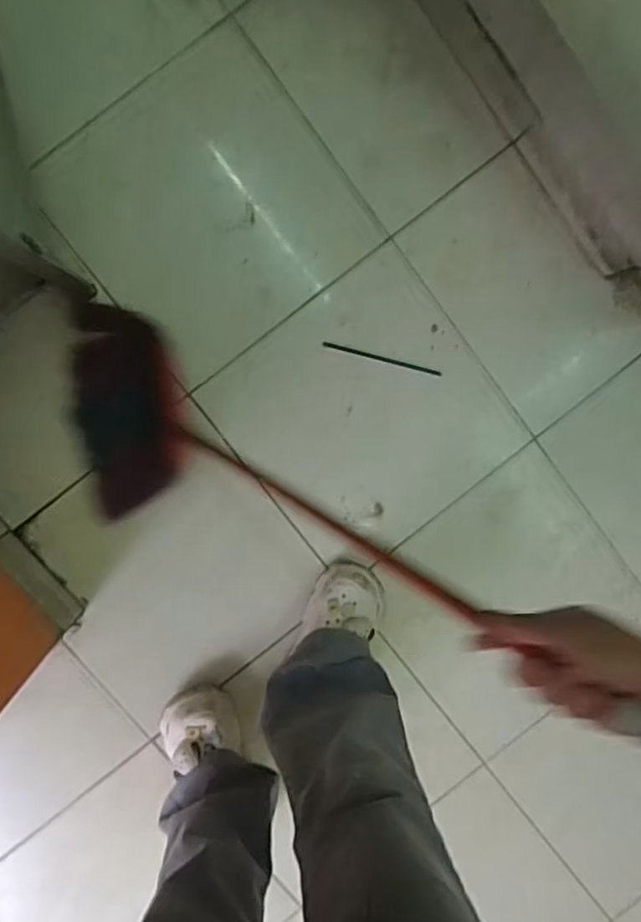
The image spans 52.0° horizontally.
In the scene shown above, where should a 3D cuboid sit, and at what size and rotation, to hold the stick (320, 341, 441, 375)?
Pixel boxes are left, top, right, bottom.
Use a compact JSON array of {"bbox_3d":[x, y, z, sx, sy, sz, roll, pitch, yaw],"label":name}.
[{"bbox_3d":[0.098,-0.160,1.037,0.191,0.005,0.010,13,94,-7],"label":"stick"}]

